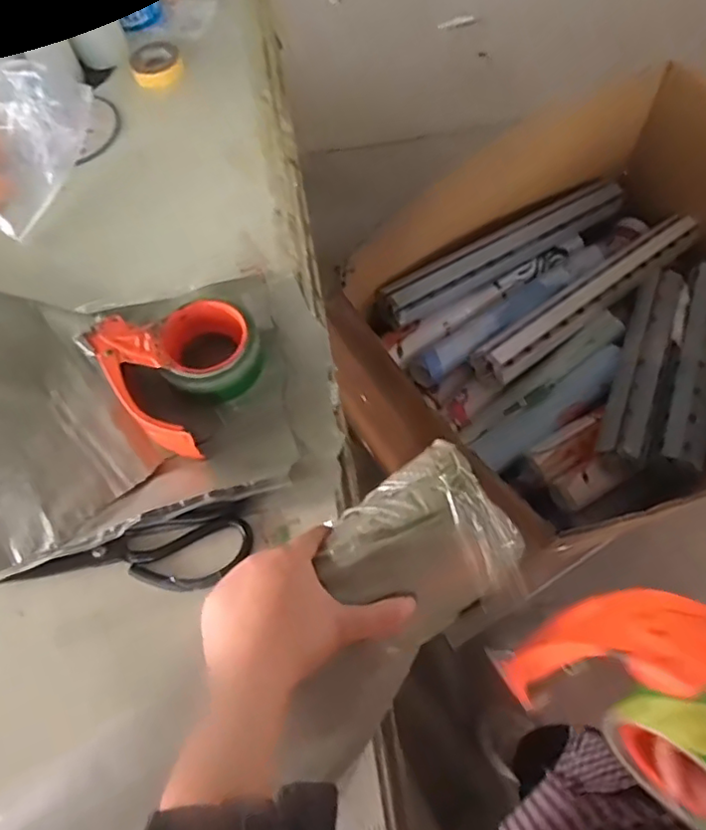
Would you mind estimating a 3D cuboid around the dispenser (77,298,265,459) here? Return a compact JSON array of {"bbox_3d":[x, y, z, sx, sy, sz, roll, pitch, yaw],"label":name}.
[{"bbox_3d":[-0.154,-0.048,0.556,0.139,0.054,0.151,-2,63,4],"label":"dispenser"}]

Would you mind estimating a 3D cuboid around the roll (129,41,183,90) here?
[{"bbox_3d":[-0.260,-0.465,0.795,0.065,0.019,0.063,0,63,1],"label":"roll"}]

